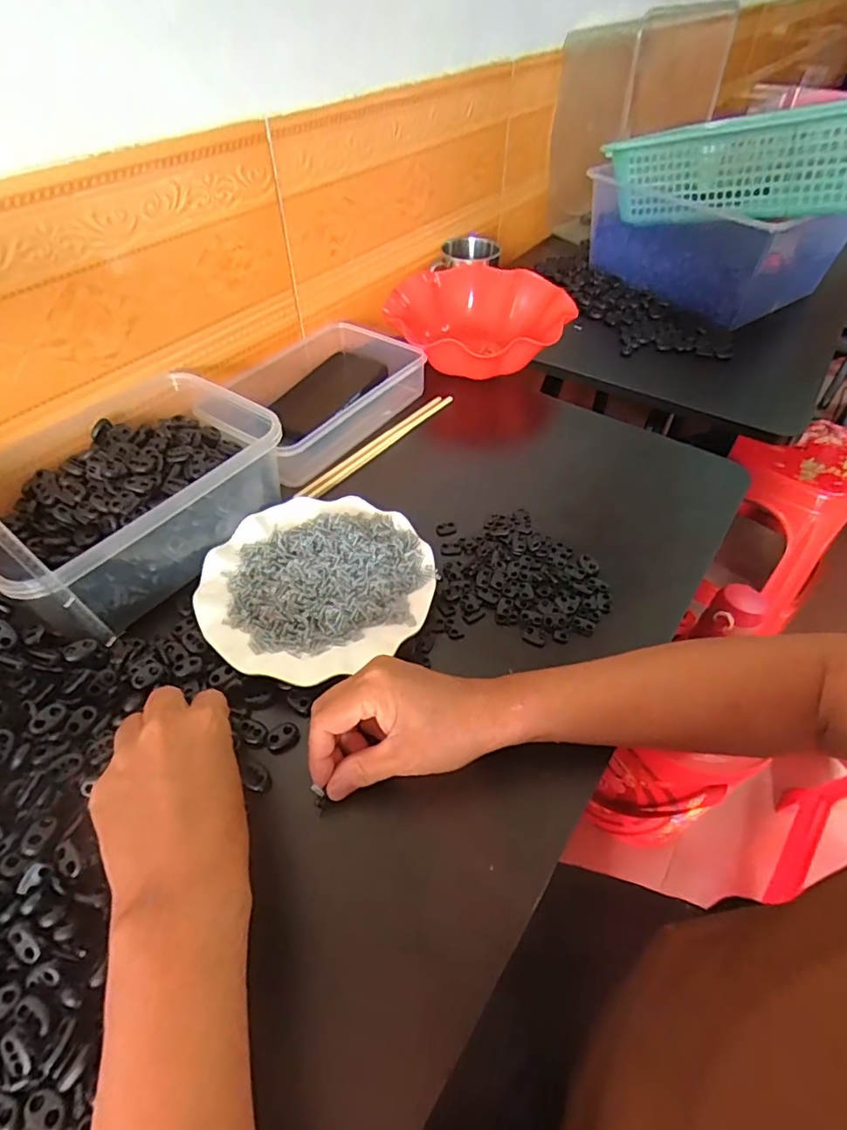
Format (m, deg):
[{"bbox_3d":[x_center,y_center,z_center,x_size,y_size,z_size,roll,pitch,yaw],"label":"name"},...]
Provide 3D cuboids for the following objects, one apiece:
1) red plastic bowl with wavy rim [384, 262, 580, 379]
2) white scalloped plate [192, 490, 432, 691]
[{"bbox_3d":[0.070,-0.306,0.706,0.214,0.066,0.205,1,47,-1],"label":"red plastic bowl with wavy rim"},{"bbox_3d":[-0.086,0.013,0.449,0.177,0.033,0.176,1,47,-1],"label":"white scalloped plate"}]

